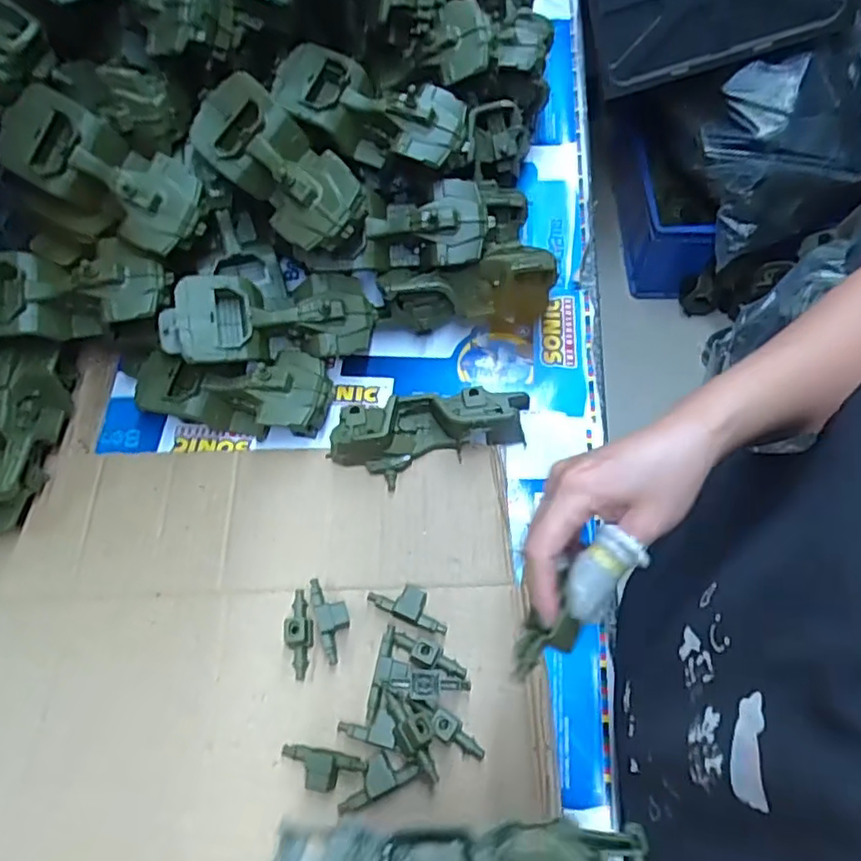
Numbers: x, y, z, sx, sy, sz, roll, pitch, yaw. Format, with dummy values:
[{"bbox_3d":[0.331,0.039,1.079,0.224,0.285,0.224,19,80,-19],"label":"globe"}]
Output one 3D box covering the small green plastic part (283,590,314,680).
[{"bbox_3d":[-0.106,0.163,0.505,0.020,0.024,0.070,-4,64,0],"label":"small green plastic part"}]

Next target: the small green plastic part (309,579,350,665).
[{"bbox_3d":[-0.080,0.153,0.509,0.026,0.018,0.068,-18,65,-7],"label":"small green plastic part"}]

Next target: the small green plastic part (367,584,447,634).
[{"bbox_3d":[-0.016,0.142,0.512,0.067,0.020,0.028,21,67,11],"label":"small green plastic part"}]

